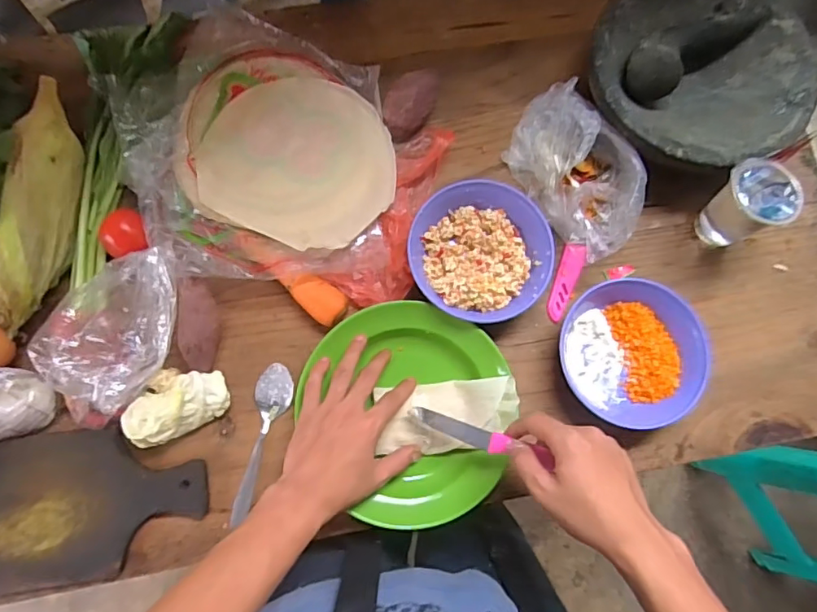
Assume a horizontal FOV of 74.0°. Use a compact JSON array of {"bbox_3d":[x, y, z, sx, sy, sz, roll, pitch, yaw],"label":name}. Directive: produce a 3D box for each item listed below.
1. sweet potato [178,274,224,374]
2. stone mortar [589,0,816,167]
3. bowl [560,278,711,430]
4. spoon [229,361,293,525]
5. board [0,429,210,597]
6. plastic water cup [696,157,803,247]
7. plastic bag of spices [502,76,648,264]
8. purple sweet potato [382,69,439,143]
[{"bbox_3d":[-0.209,0.019,0.545,0.034,0.028,0.093,-4,83,-3],"label":"sweet potato"},{"bbox_3d":[0.322,-0.264,0.596,0.241,0.068,0.255,37,83,3],"label":"stone mortar"},{"bbox_3d":[0.229,0.049,0.563,0.137,0.049,0.150,-7,83,-3],"label":"bowl"},{"bbox_3d":[-0.146,0.135,0.539,0.035,0.015,0.153,12,82,0],"label":"spoon"},{"bbox_3d":[-0.324,0.191,0.509,0.253,0.023,0.140,-8,83,-3],"label":"board"},{"bbox_3d":[0.358,-0.110,0.576,0.077,0.087,0.074,-28,84,-5],"label":"plastic water cup"},{"bbox_3d":[0.184,-0.147,0.585,0.105,0.067,0.193,-27,84,-5],"label":"plastic bag of spices"},{"bbox_3d":[-0.003,-0.220,0.599,0.050,0.036,0.069,26,83,1],"label":"purple sweet potato"}]

